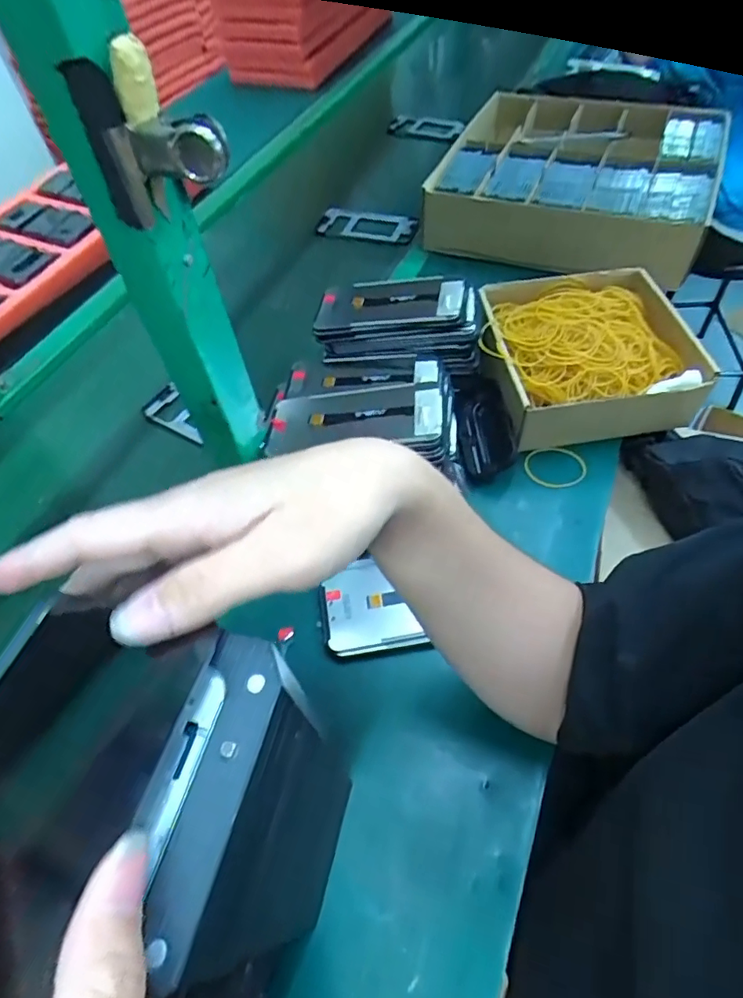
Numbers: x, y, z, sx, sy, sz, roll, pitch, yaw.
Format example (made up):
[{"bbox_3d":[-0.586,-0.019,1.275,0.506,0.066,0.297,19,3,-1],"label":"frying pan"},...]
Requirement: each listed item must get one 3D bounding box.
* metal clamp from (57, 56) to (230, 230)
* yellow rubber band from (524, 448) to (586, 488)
[{"bbox_3d":[-0.105,-0.177,0.271,0.065,0.072,0.020,7,55,9],"label":"metal clamp"},{"bbox_3d":[0.187,-0.032,0.545,0.062,0.008,0.046,6,59,3],"label":"yellow rubber band"}]

